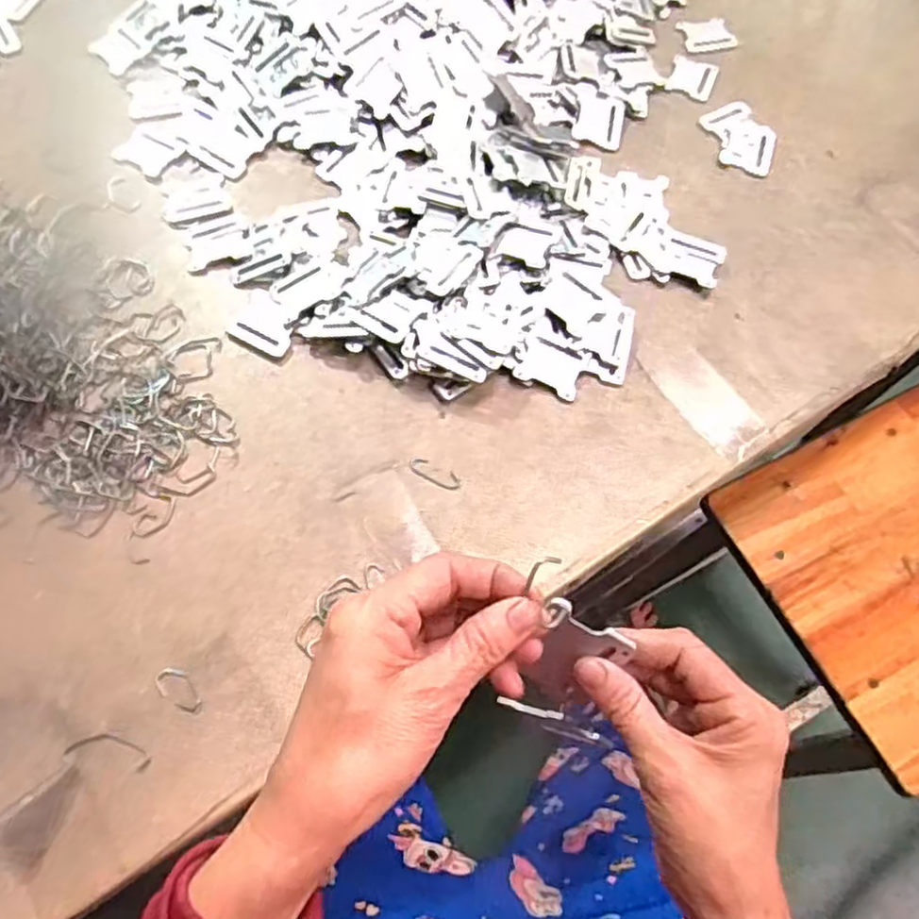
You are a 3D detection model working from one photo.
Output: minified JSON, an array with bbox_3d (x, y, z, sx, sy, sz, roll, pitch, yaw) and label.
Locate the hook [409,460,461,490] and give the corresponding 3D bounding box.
[{"bbox_3d":[-0.017,0.010,0.487,0.038,0.004,0.014,22,67,8],"label":"hook"}]

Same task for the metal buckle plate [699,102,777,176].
[{"bbox_3d":[0.254,-0.288,0.619,0.055,0.004,0.078,-13,71,-3],"label":"metal buckle plate"}]

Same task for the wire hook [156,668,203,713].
[{"bbox_3d":[-0.171,0.141,0.419,0.018,0.004,0.033,-35,71,-16],"label":"wire hook"}]

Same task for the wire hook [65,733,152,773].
[{"bbox_3d":[-0.207,0.172,0.408,0.052,0.004,0.016,13,66,3],"label":"wire hook"}]

